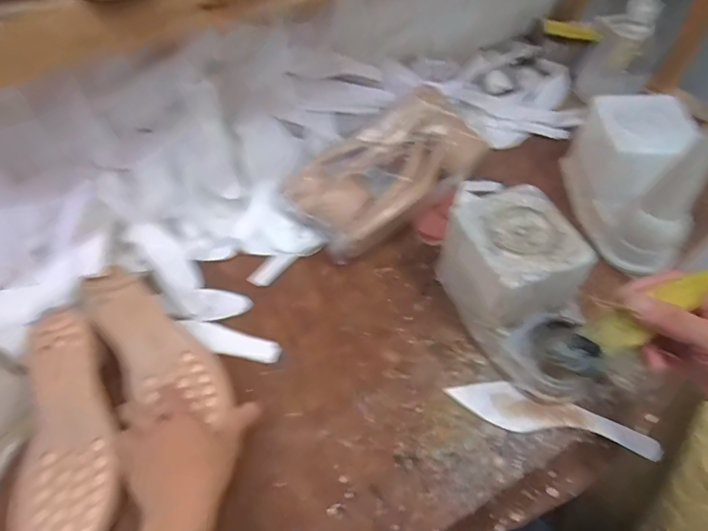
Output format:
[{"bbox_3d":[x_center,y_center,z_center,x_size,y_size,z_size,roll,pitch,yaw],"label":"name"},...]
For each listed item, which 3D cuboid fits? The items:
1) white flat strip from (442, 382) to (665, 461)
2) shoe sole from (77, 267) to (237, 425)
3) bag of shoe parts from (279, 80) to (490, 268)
[{"bbox_3d":[0.198,0.153,0.446,0.201,0.011,0.039,16,59,10],"label":"white flat strip"},{"bbox_3d":[-0.216,0.092,0.484,0.208,0.031,0.082,39,65,11],"label":"shoe sole"},{"bbox_3d":[0.048,-0.121,0.570,0.249,0.079,0.136,-37,60,-22],"label":"bag of shoe parts"}]

